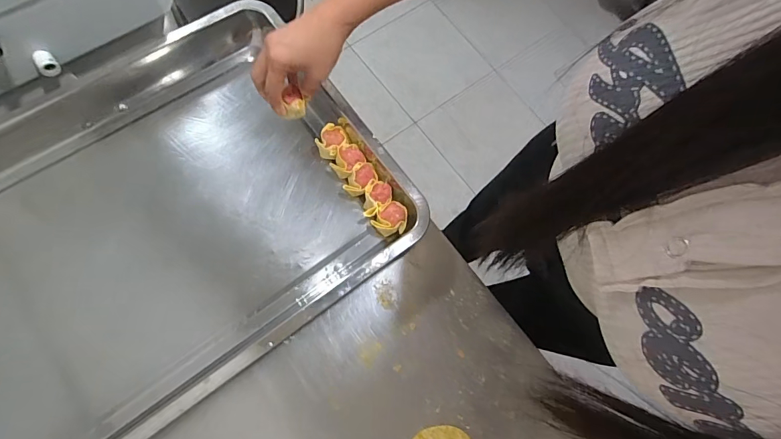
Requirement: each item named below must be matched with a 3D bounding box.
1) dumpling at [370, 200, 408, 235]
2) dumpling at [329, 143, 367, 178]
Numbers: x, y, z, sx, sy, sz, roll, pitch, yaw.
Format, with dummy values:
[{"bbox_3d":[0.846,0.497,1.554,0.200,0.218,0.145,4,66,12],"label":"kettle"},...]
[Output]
[{"bbox_3d":[0.000,-0.001,0.487,0.040,0.035,0.034,13,73,-1],"label":"dumpling"},{"bbox_3d":[-0.054,-0.071,0.496,0.038,0.028,0.033,-38,80,-13],"label":"dumpling"}]

